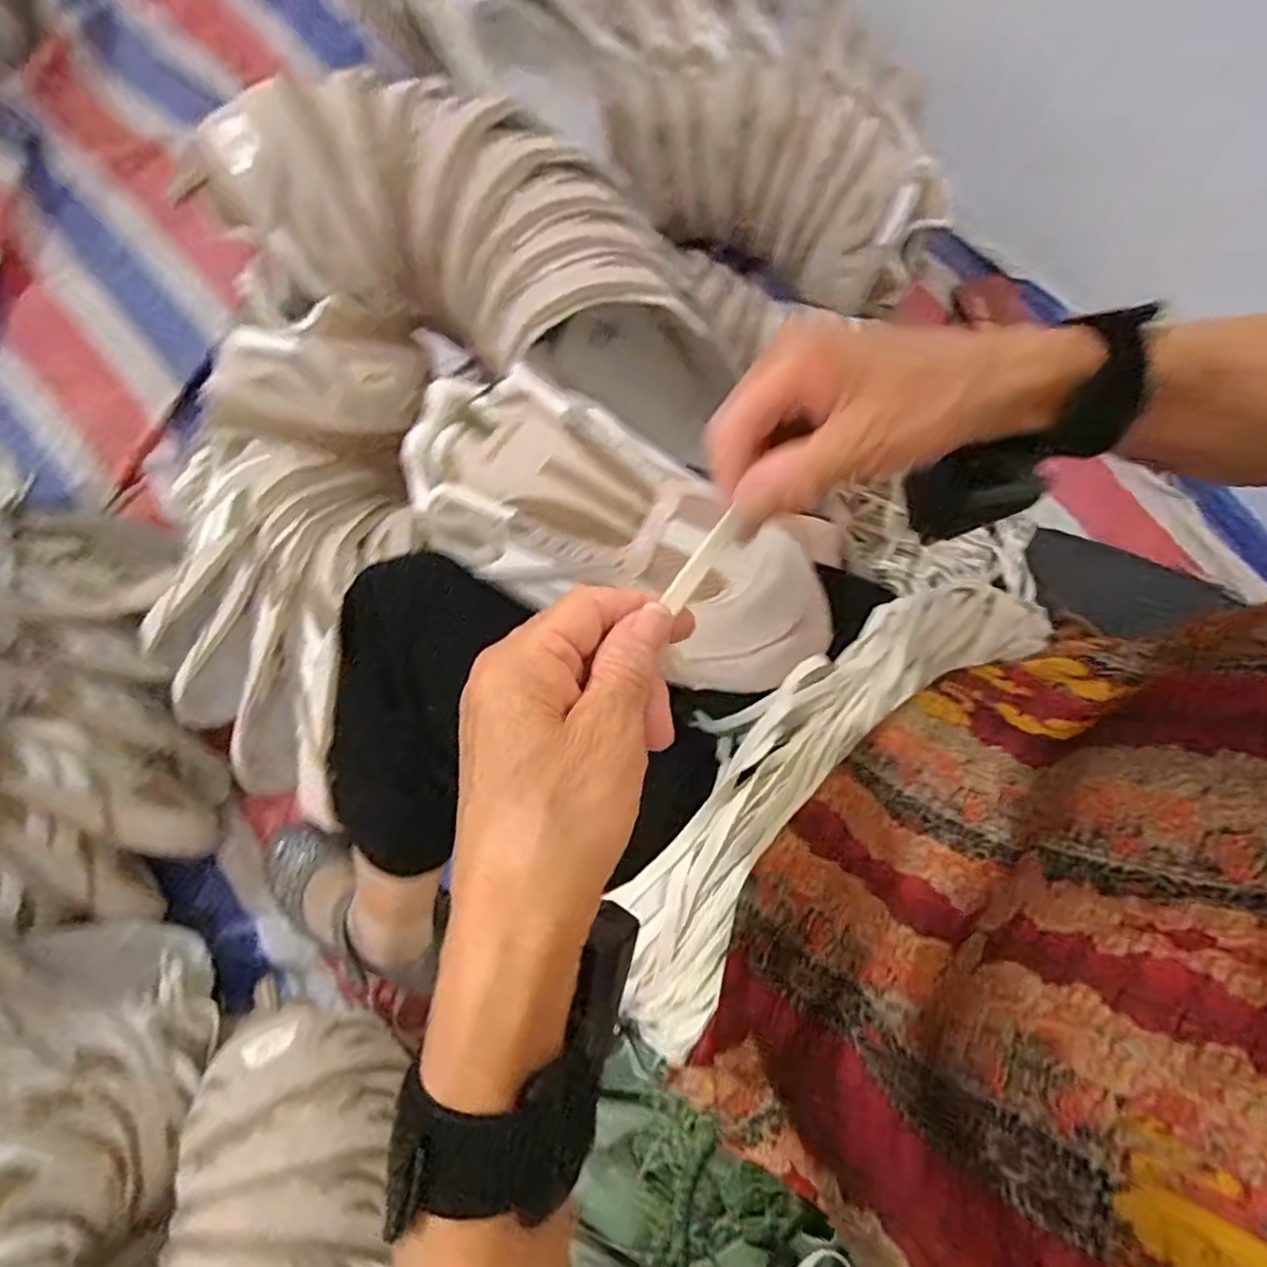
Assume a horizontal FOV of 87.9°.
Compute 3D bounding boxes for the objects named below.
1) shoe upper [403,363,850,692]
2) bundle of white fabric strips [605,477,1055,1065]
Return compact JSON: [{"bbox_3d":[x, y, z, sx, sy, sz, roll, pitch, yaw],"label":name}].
[{"bbox_3d":[-0.016,-0.067,0.383,0.276,0.059,0.113,28,77,6],"label":"shoe upper"},{"bbox_3d":[0.103,0.060,0.370,0.113,0.067,0.350,38,78,8],"label":"bundle of white fabric strips"}]

